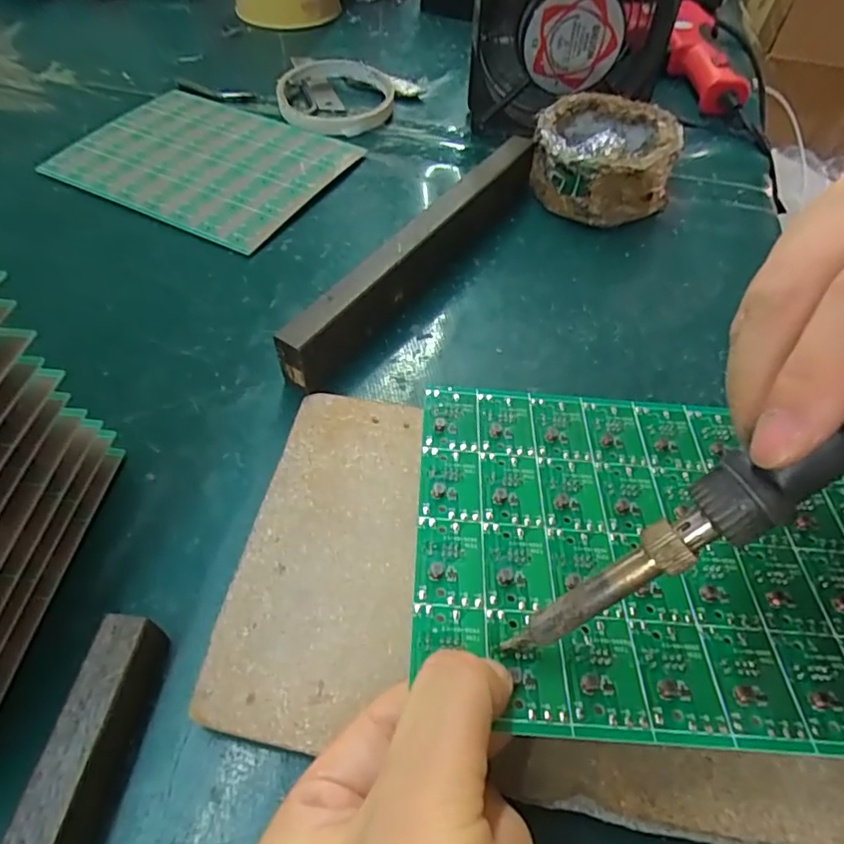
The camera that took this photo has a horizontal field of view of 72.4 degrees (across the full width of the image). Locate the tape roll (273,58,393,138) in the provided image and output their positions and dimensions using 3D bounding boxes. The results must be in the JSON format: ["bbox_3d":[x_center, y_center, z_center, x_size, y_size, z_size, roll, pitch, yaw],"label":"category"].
[{"bbox_3d":[-0.064,-0.243,0.428,0.084,0.016,0.096,-9,53,-9],"label":"tape roll"}]

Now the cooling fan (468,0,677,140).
[{"bbox_3d":[0.096,-0.258,0.381,0.123,0.121,0.051,-3,52,-4],"label":"cooling fan"}]

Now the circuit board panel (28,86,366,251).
[{"bbox_3d":[-0.140,-0.175,0.379,0.170,0.004,0.130,24,57,15],"label":"circuit board panel"}]

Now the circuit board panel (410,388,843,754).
[{"bbox_3d":[0.081,0.039,0.191,0.163,0.004,0.123,5,47,-1],"label":"circuit board panel"}]

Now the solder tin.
[{"bbox_3d":[0.112,-0.162,0.357,0.081,0.045,0.085,1,52,-1],"label":"solder tin"}]

